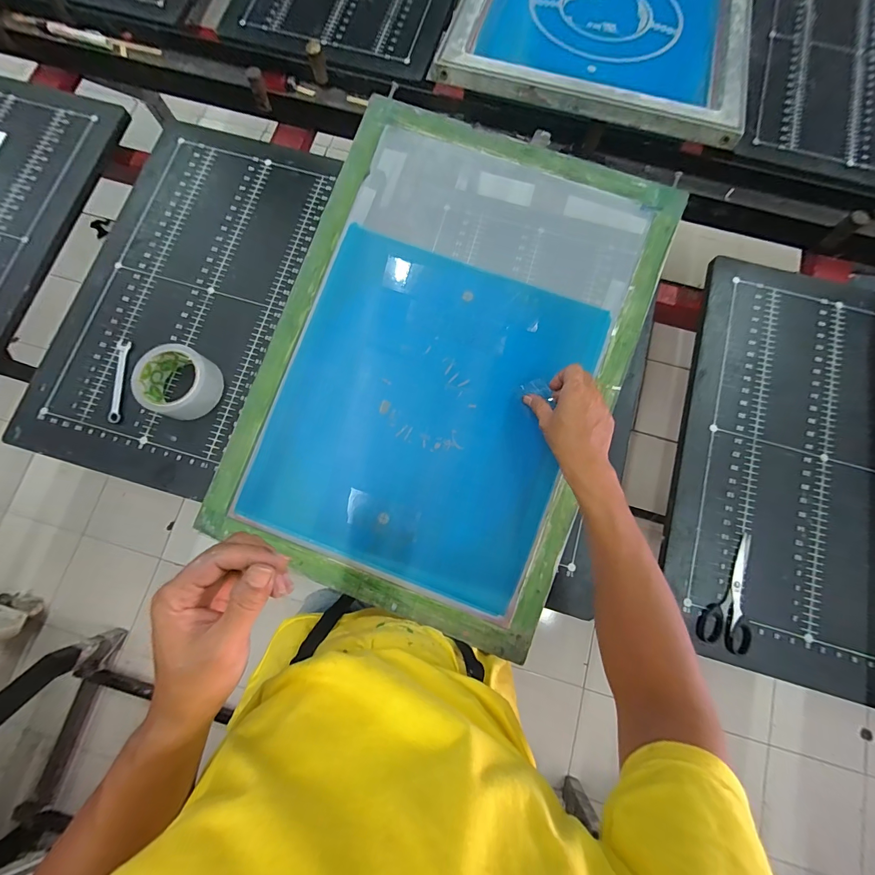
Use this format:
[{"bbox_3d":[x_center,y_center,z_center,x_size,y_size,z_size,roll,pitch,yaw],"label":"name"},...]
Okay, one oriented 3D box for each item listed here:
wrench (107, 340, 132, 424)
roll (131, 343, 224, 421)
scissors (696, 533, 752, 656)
[{"bbox_3d":[-0.469,-0.084,0.548,0.018,0.009,0.128,-6,79,-2],"label":"wrench"},{"bbox_3d":[-0.367,-0.077,0.526,0.090,0.051,0.095,0,78,0],"label":"roll"},{"bbox_3d":[0.403,0.207,0.498,0.066,0.009,0.152,23,79,4],"label":"scissors"}]

